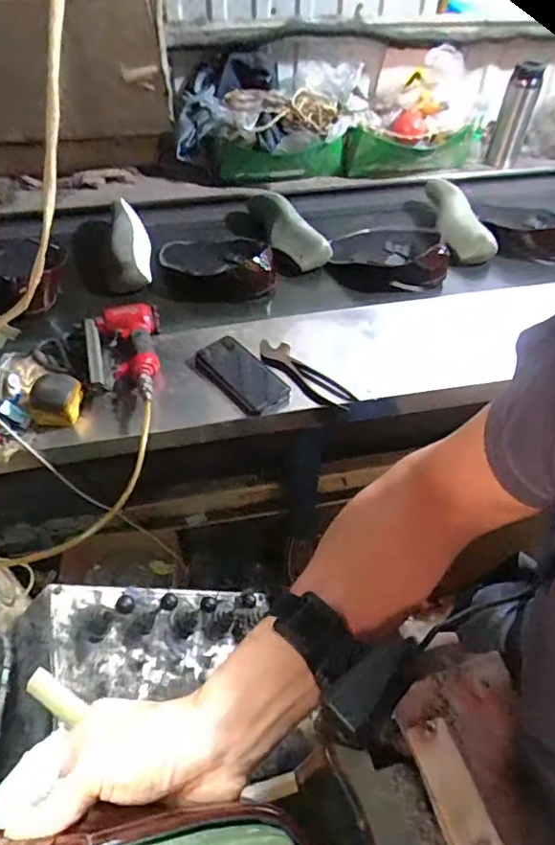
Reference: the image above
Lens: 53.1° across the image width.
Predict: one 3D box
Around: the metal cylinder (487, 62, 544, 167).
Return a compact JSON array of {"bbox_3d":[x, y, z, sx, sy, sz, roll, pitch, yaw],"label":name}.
[{"bbox_3d":[0.560,-0.726,1.317,0.067,0.212,0.067,21,33,14],"label":"metal cylinder"}]

